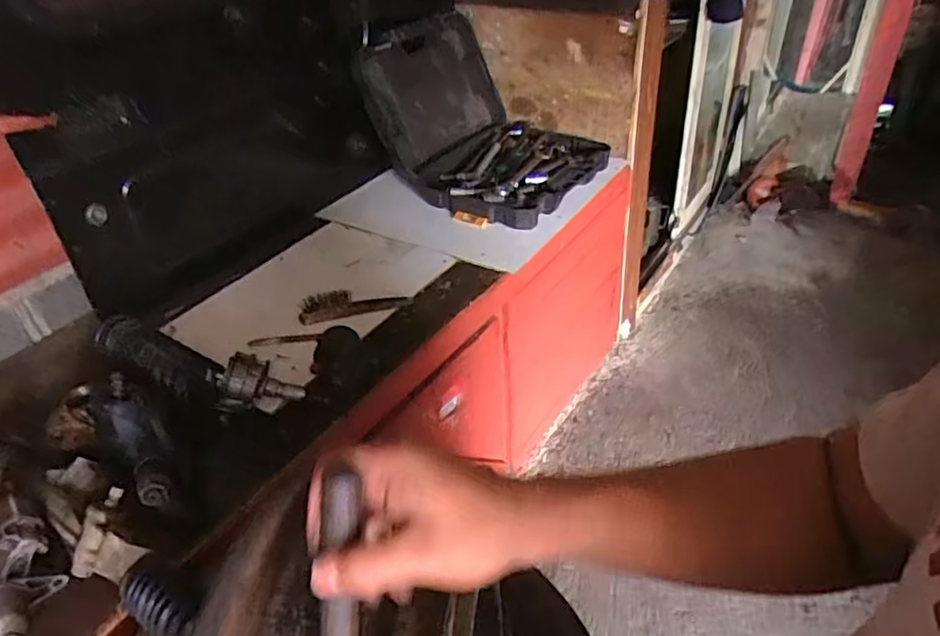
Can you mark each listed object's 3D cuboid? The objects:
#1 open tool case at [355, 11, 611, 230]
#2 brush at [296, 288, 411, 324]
[{"bbox_3d":[0.053,-0.493,1.537,0.497,0.379,0.500,-31,43,-32],"label":"open tool case"},{"bbox_3d":[-0.216,-0.028,1.157,0.207,0.058,0.021,-9,36,-5],"label":"brush"}]

